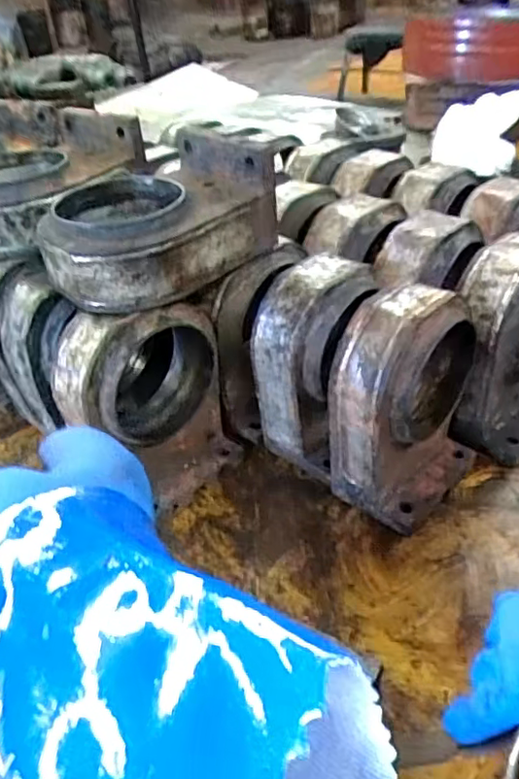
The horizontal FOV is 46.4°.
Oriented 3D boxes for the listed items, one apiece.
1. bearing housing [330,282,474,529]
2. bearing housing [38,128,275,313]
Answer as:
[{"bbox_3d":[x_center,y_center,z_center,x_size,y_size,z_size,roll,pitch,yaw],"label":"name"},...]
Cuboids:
[{"bbox_3d":[0.206,0.023,0.855,0.137,0.320,0.203,23,43,33],"label":"bearing housing"},{"bbox_3d":[-0.148,-0.238,0.849,0.300,0.136,0.212,-31,43,-33],"label":"bearing housing"}]

